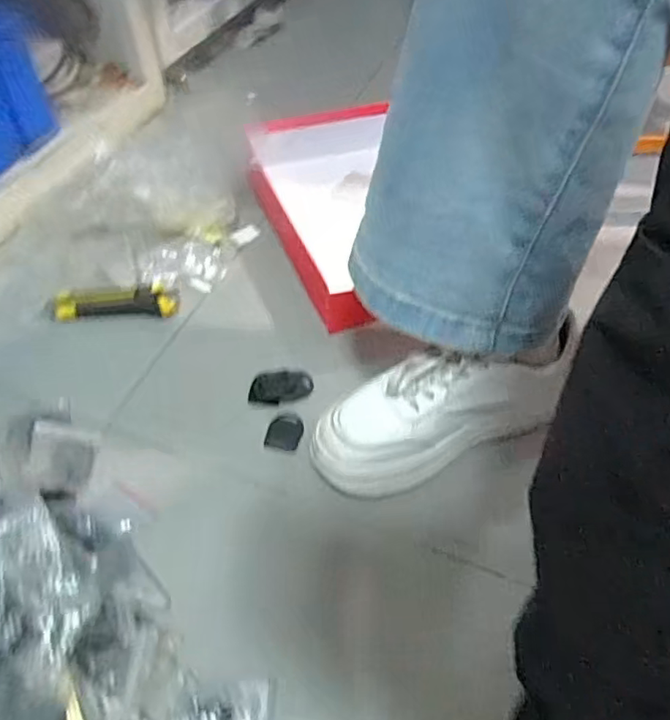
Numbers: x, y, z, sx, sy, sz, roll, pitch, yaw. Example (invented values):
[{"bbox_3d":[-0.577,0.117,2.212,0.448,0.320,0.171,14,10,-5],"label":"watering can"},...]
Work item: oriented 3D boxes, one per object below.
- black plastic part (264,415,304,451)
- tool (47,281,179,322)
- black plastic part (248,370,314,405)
[{"bbox_3d":[-0.046,0.067,0.530,0.031,0.004,0.035,12,53,9],"label":"black plastic part"},{"bbox_3d":[-0.239,-0.064,0.617,0.137,0.022,0.038,-1,52,-1],"label":"tool"},{"bbox_3d":[-0.053,0.025,0.558,0.061,0.006,0.037,-6,52,-5],"label":"black plastic part"}]

